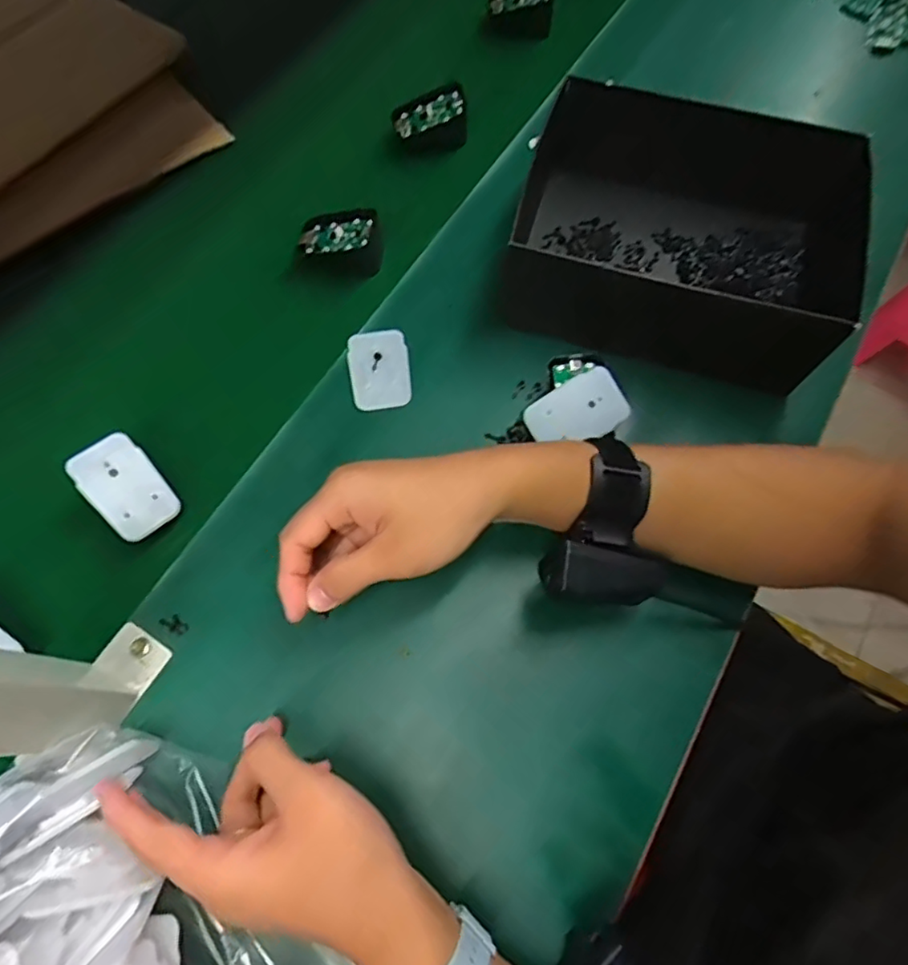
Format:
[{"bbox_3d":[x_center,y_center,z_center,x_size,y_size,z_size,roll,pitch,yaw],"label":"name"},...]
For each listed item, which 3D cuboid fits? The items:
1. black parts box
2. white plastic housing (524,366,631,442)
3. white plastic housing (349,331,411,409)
[{"bbox_3d":[0.179,-0.193,0.466,0.256,0.085,0.200,16,68,6],"label":"black parts box"},{"bbox_3d":[0.086,-0.049,0.417,0.067,0.005,0.044,-32,96,2],"label":"white plastic housing"},{"bbox_3d":[-0.056,-0.087,0.458,0.046,0.005,0.067,-8,68,-4],"label":"white plastic housing"}]

